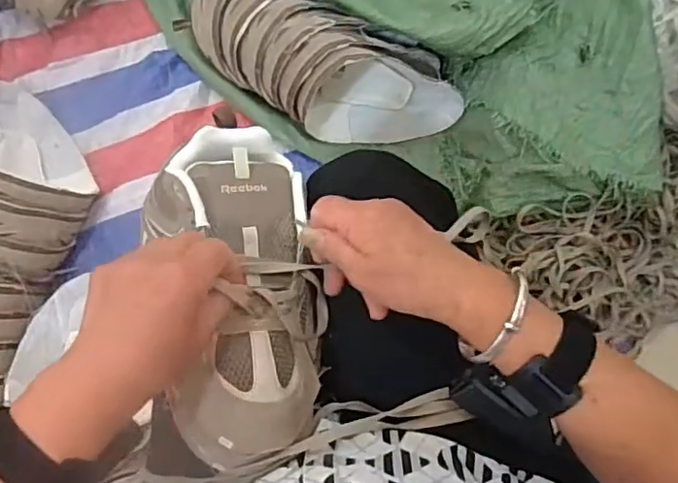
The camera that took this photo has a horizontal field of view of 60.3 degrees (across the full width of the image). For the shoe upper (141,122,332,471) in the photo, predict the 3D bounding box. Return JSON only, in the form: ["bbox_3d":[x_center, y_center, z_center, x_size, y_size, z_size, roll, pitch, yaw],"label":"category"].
[{"bbox_3d":[-0.081,0.031,0.434,0.122,0.066,0.249,-8,77,-1],"label":"shoe upper"}]

